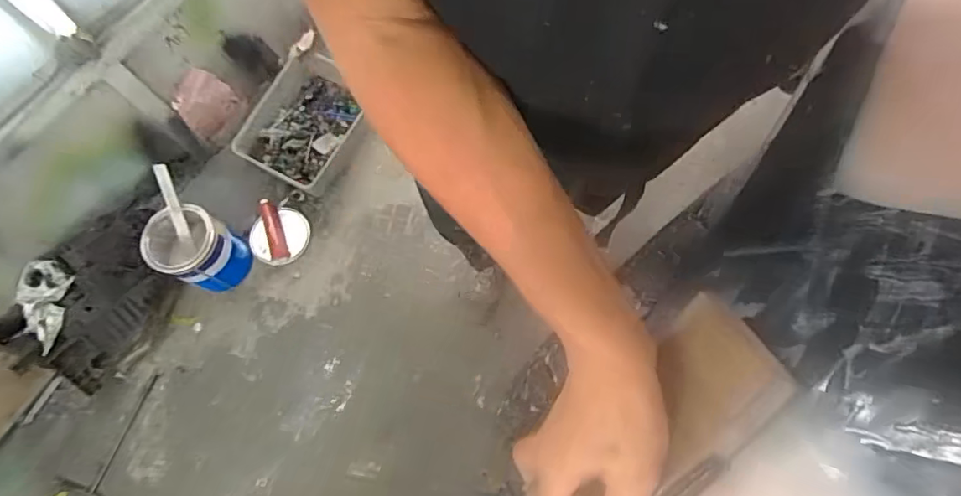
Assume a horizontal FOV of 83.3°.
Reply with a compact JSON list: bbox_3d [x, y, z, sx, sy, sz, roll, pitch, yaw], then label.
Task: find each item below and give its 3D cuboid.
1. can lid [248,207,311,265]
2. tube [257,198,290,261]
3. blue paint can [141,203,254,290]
[{"bbox_3d":[-0.555,-0.032,1.506,0.160,0.020,0.153,5,71,-13],"label":"can lid"},{"bbox_3d":[-0.579,-0.049,1.503,0.049,0.034,0.185,-22,72,-3],"label":"tube"},{"bbox_3d":[-0.718,0.005,1.383,0.165,0.231,0.173,-1,72,4],"label":"blue paint can"}]

